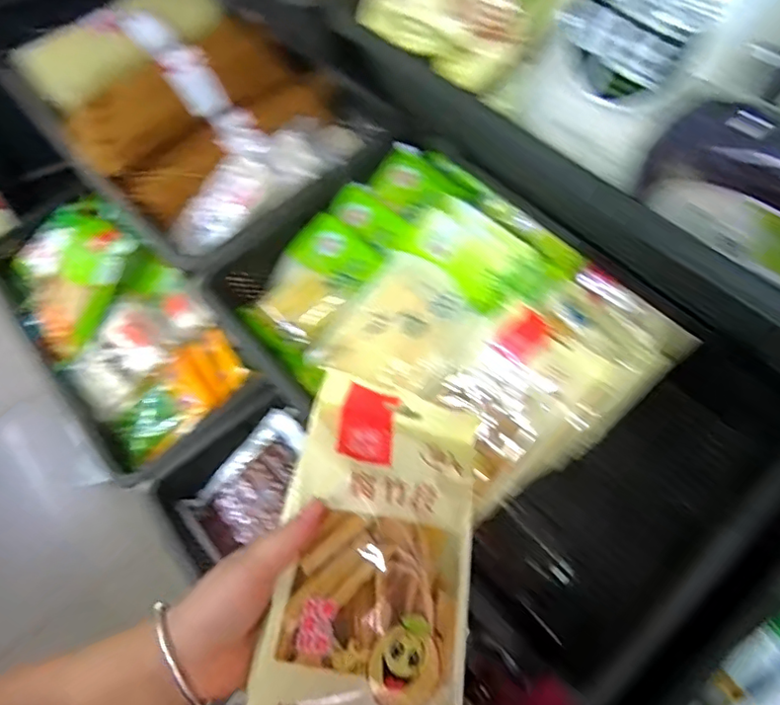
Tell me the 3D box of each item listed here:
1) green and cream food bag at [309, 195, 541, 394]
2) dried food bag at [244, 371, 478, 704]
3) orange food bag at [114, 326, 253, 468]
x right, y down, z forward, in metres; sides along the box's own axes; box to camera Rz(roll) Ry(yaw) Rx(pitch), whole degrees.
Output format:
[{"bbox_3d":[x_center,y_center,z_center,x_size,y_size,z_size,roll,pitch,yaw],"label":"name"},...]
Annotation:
[{"bbox_3d":[0.037,-0.055,0.646,0.158,0.026,0.247,37,87,27],"label":"green and cream food bag"},{"bbox_3d":[-0.007,0.122,0.352,0.115,0.050,0.212,7,55,2],"label":"dried food bag"},{"bbox_3d":[-0.314,0.068,0.863,0.202,0.055,0.121,-47,61,-2],"label":"orange food bag"}]

